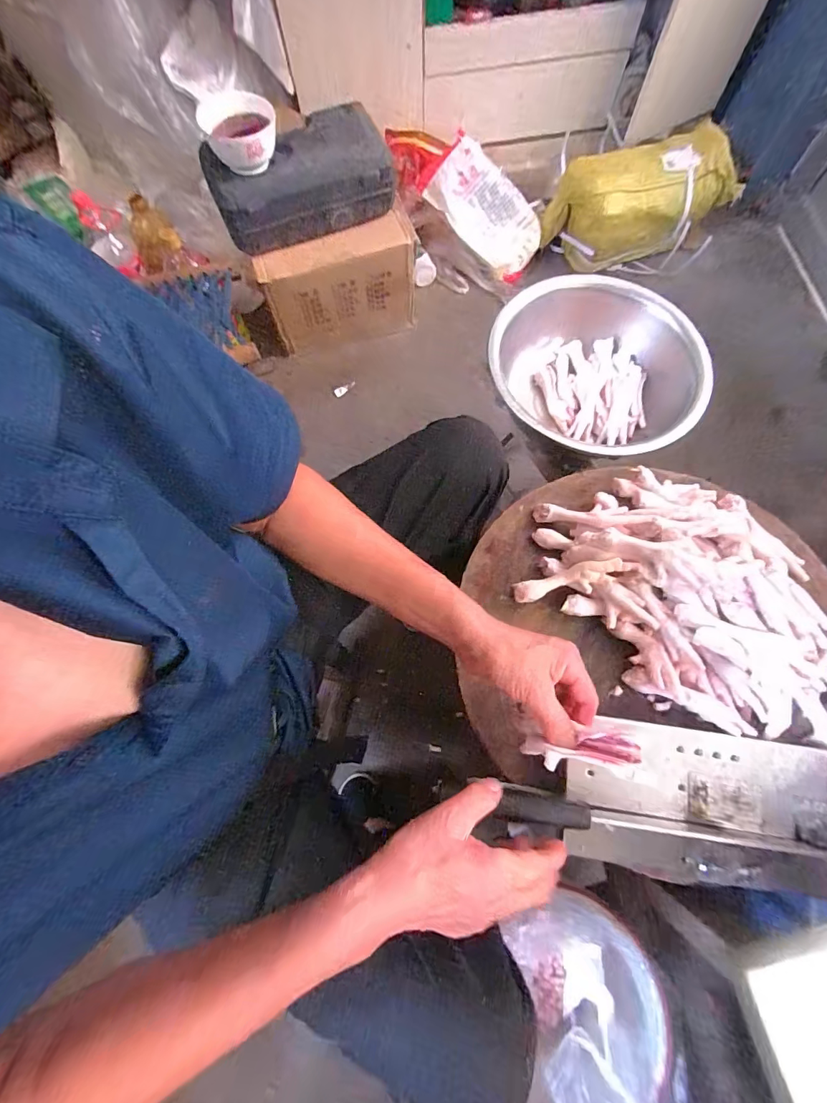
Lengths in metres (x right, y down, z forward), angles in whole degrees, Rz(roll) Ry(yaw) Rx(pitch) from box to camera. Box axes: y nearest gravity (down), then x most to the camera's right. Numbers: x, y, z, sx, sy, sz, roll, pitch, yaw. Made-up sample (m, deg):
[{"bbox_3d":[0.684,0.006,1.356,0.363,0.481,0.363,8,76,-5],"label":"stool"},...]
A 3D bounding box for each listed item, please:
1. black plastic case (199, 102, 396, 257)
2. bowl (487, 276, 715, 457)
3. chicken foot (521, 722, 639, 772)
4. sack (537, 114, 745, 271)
[{"bbox_3d":[-0.213,-0.705,0.806,0.326,0.122,0.147,-24,73,-6],"label":"black plastic case"},{"bbox_3d":[0.278,-0.265,0.654,0.293,0.131,0.296,0,72,2],"label":"bowl"},{"bbox_3d":[0.131,0.160,0.340,0.094,0.014,0.026,-18,69,32],"label":"chicken foot"},{"bbox_3d":[0.547,-0.845,1.012,0.433,0.210,0.160,-1,72,1],"label":"sack"}]

